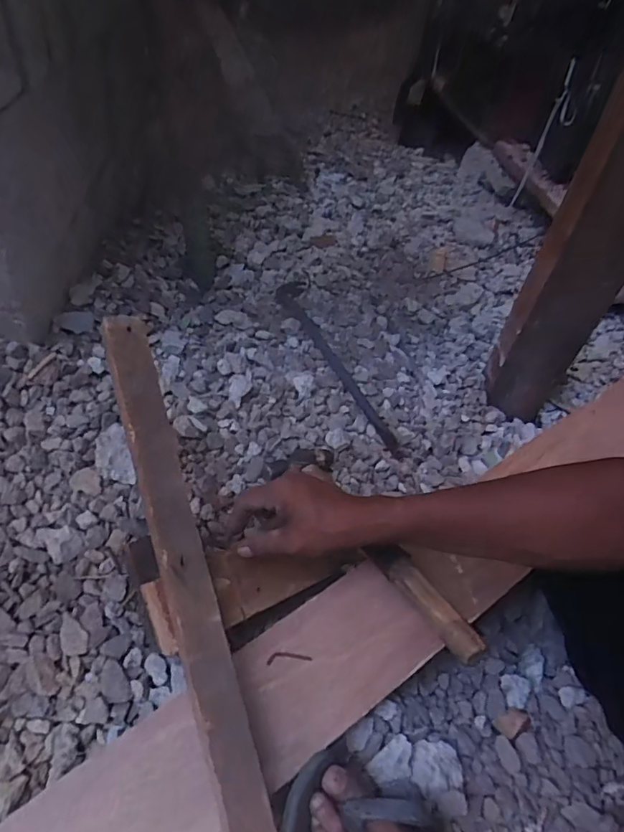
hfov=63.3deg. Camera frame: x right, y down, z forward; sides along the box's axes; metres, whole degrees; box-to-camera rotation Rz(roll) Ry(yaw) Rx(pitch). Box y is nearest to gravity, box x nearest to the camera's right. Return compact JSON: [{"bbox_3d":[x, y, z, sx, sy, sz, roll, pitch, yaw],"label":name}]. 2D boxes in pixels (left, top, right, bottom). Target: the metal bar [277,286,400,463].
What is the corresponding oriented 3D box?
[{"bbox_3d":[0.031,-0.097,0.841,0.054,0.032,0.395,-17,53,-17],"label":"metal bar"}]

